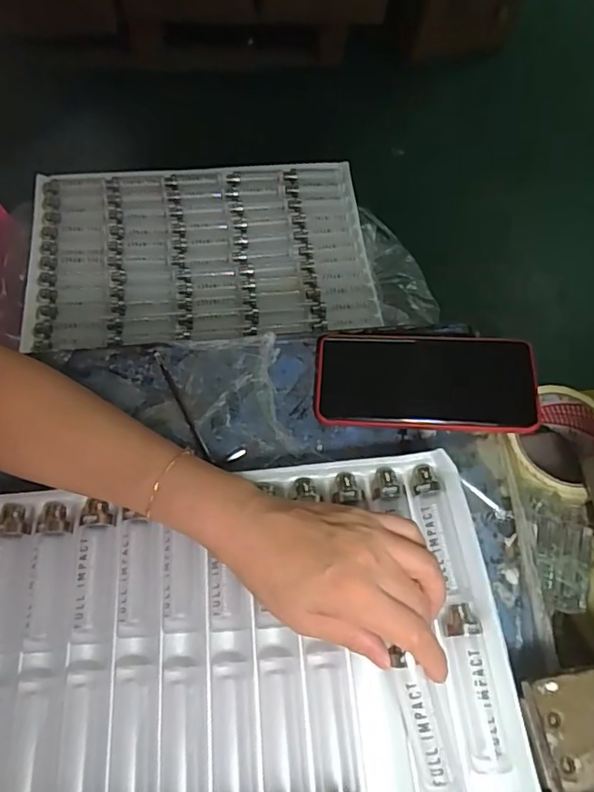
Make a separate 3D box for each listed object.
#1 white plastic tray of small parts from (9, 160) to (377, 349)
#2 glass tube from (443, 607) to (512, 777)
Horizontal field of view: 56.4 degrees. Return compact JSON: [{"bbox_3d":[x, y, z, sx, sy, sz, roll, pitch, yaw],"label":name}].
[{"bbox_3d":[-0.131,-0.200,0.771,0.458,0.034,0.313,-6,64,-4],"label":"white plastic tray of small parts"},{"bbox_3d":[0.099,0.163,0.312,0.020,0.015,0.083,-4,64,-3],"label":"glass tube"}]

